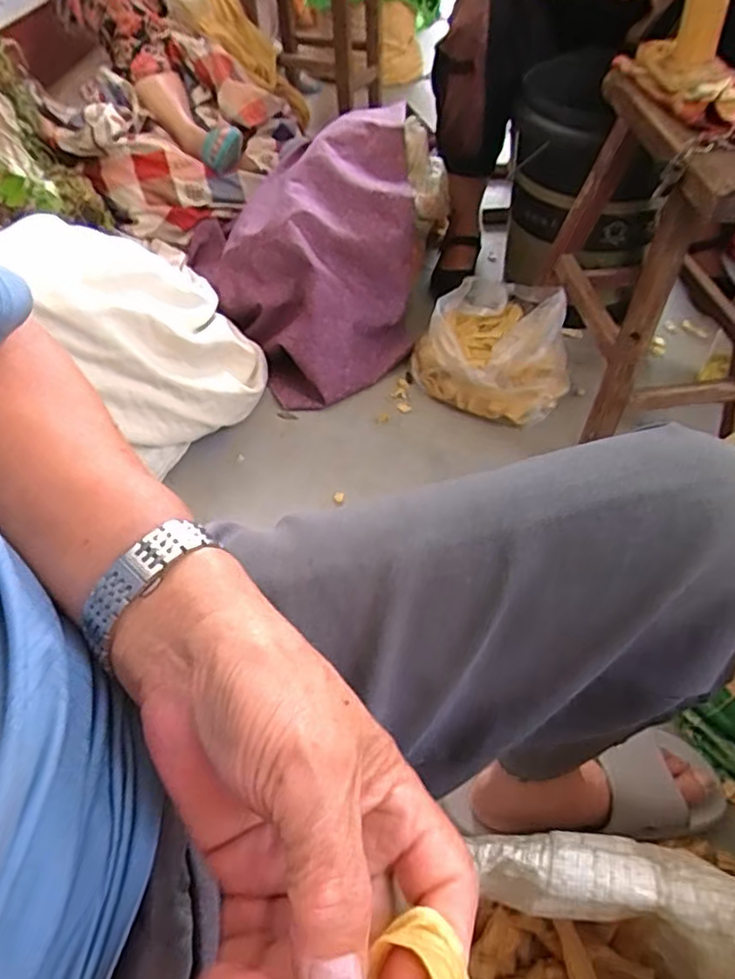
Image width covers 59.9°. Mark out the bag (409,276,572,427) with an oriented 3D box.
[{"bbox_3d":[0.223,-0.235,1.071,0.239,0.126,0.229,31,57,25],"label":"bag"}]

